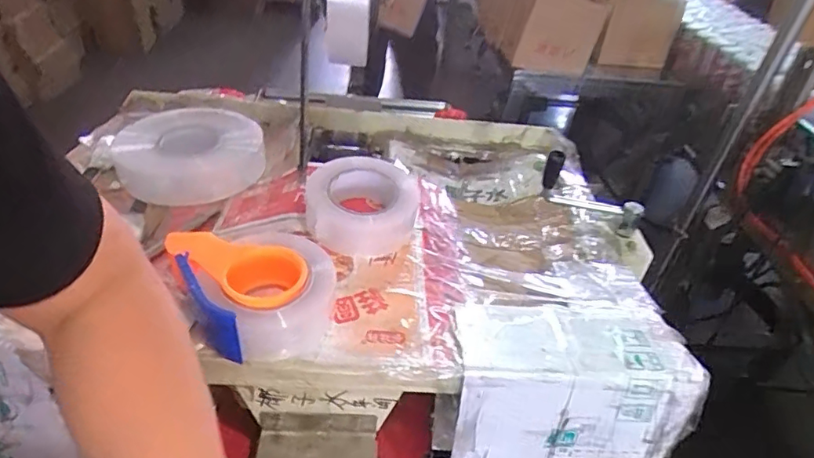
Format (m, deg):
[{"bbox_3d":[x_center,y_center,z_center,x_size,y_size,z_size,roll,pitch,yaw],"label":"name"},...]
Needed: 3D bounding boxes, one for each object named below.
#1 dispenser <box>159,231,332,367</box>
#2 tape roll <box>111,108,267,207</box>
[{"bbox_3d":[-0.149,0.059,0.513,0.148,0.056,0.114,1,37,-8],"label":"dispenser"},{"bbox_3d":[-0.290,-0.107,0.743,0.183,0.067,0.165,3,37,-5],"label":"tape roll"}]

